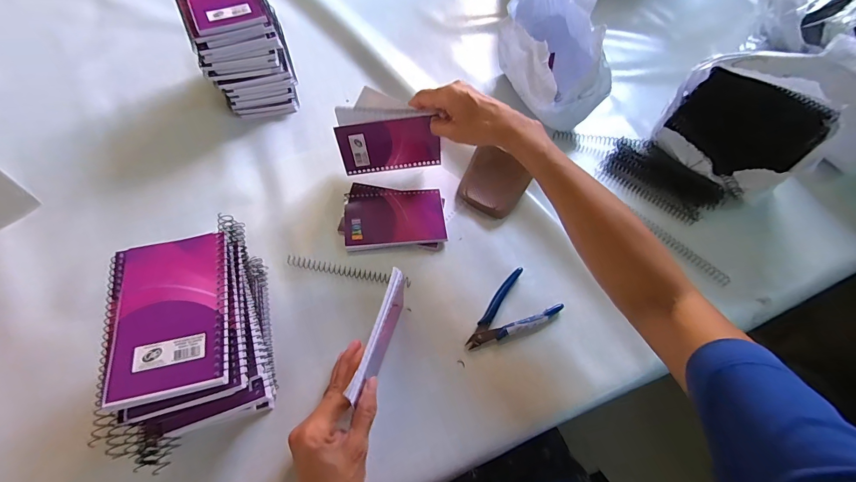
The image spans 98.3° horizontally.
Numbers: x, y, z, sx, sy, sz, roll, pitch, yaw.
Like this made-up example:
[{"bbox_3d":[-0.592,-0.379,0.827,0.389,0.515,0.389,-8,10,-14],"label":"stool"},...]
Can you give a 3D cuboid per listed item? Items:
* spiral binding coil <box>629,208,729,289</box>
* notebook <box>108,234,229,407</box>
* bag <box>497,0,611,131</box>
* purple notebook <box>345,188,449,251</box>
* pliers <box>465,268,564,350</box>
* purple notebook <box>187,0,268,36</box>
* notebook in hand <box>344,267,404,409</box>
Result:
[{"bbox_3d":[0.340,0.004,0.501,0.014,0.011,0.147,-38,71,-21],"label":"spiral binding coil"},{"bbox_3d":[-0.207,0.057,0.299,0.083,0.007,0.132,-12,64,-10],"label":"notebook"},{"bbox_3d":[0.187,-0.285,0.565,0.139,0.144,0.209,-15,64,-12],"label":"bag"},{"bbox_3d":[-0.043,-0.033,0.488,0.128,0.008,0.085,-6,63,-7],"label":"purple notebook"},{"bbox_3d":[0.096,0.089,0.433,0.116,0.012,0.069,-38,71,-21],"label":"pliers"},{"bbox_3d":[-0.261,-0.314,0.472,0.084,0.010,0.132,-21,65,-16],"label":"purple notebook"},{"bbox_3d":[-0.047,0.096,0.373,0.013,0.099,0.128,16,62,4],"label":"notebook in hand"}]

